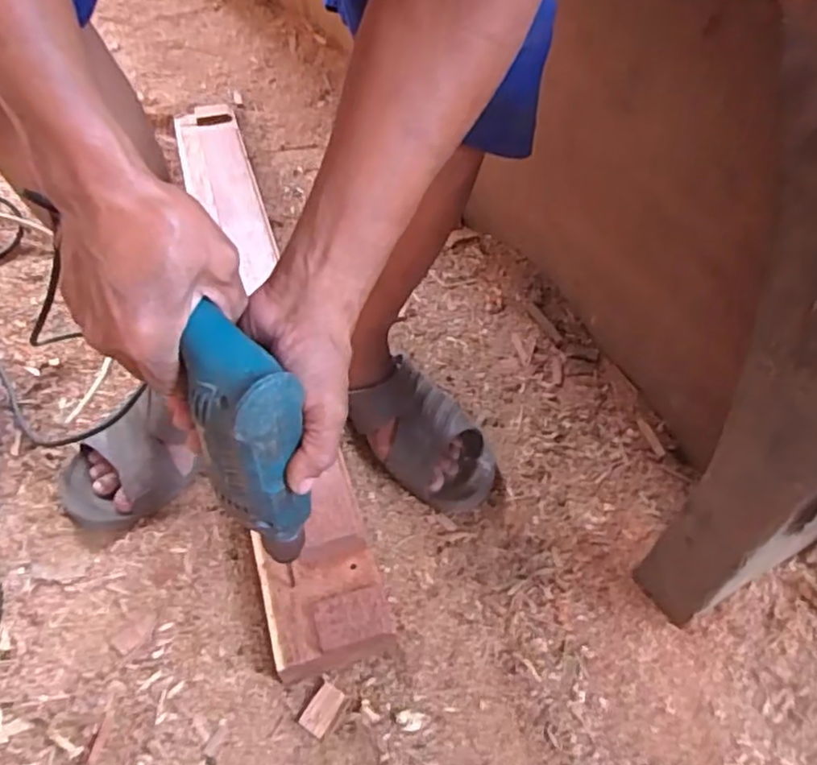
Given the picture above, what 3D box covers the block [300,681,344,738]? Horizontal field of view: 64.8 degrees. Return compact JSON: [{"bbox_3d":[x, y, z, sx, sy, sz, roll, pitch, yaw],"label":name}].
[{"bbox_3d":[-0.073,0.276,0.544,0.024,0.004,0.038,26,51,18],"label":"block"}]

